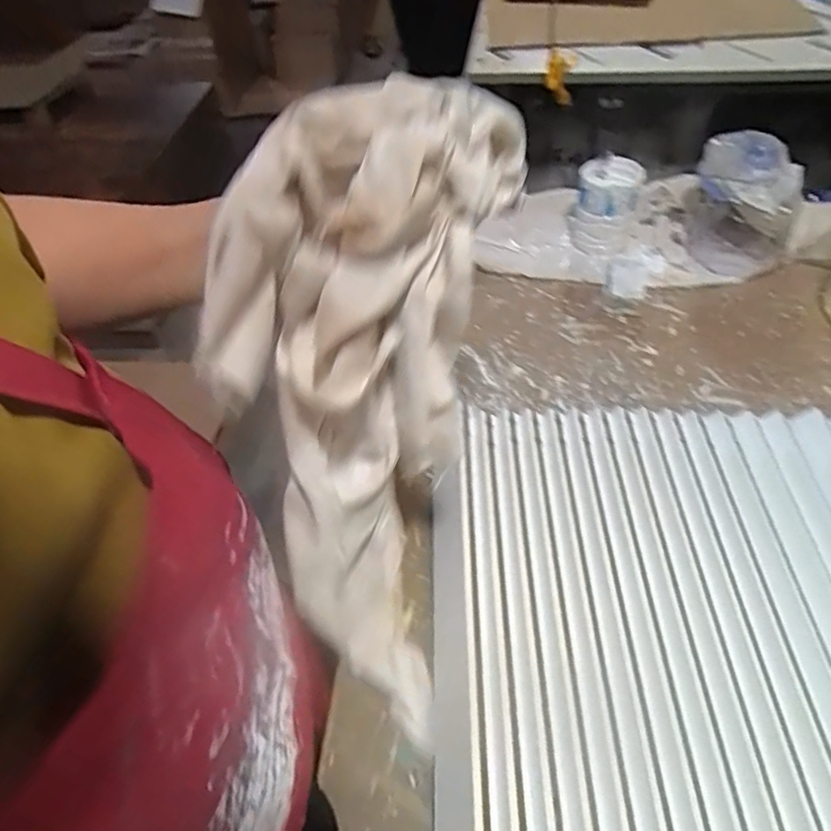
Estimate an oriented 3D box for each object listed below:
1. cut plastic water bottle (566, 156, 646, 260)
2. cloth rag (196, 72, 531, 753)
[{"bbox_3d":[0.212,-0.240,0.684,0.071,0.082,0.086,11,51,14],"label":"cut plastic water bottle"},{"bbox_3d":[-0.025,0.013,0.337,0.100,0.343,0.128,13,30,16],"label":"cloth rag"}]

